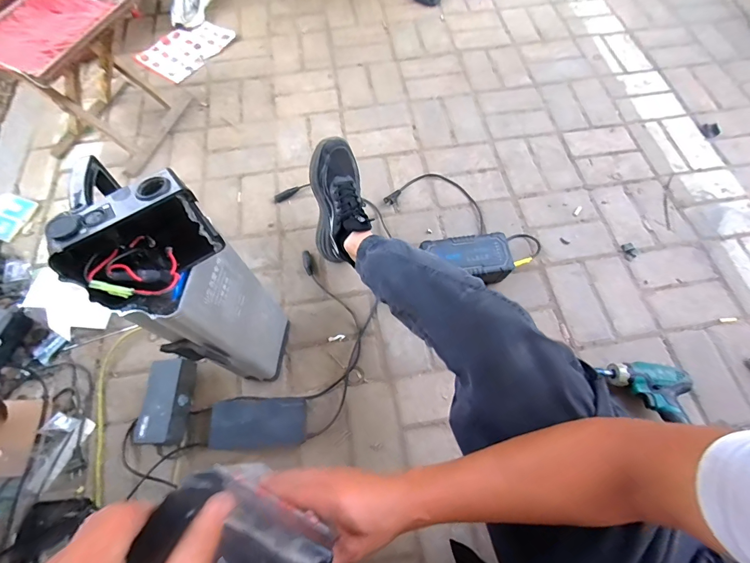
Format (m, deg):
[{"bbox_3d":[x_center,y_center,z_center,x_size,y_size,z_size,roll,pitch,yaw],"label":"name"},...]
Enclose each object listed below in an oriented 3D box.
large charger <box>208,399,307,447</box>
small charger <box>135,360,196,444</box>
[{"bbox_3d":[-0.218,0.269,0.685,0.173,0.048,0.081,-2,67,0],"label":"large charger"},{"bbox_3d":[-0.403,0.233,0.706,0.085,0.059,0.157,4,65,2],"label":"small charger"}]

